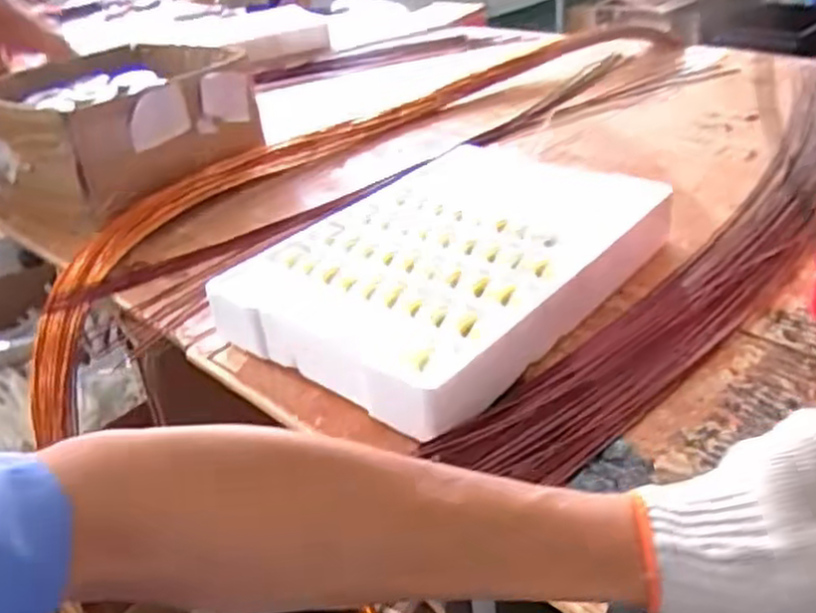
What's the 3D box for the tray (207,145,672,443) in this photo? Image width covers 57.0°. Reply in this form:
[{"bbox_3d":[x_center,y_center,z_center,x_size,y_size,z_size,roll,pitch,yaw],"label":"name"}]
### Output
[{"bbox_3d":[0.043,-0.045,0.769,0.309,0.066,0.434,21,41,39],"label":"tray"}]

